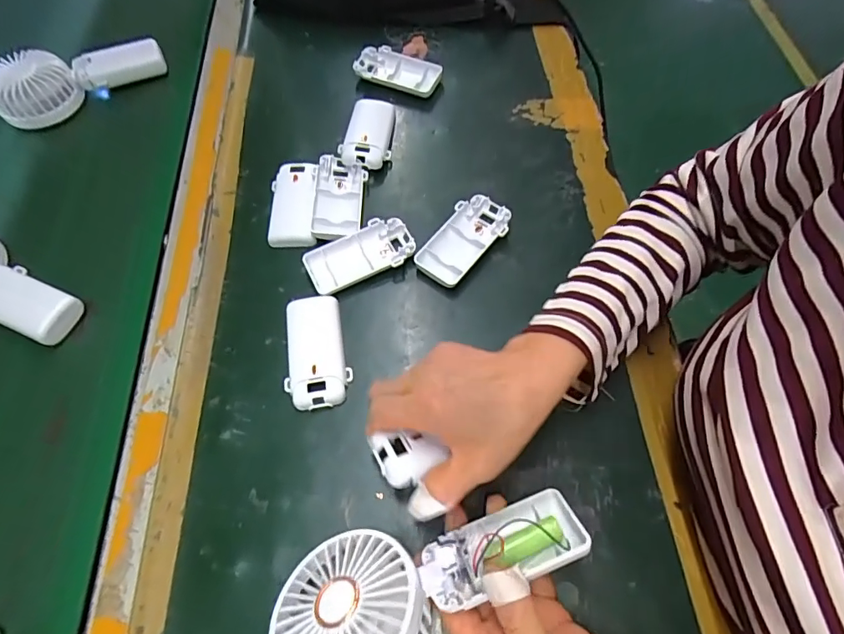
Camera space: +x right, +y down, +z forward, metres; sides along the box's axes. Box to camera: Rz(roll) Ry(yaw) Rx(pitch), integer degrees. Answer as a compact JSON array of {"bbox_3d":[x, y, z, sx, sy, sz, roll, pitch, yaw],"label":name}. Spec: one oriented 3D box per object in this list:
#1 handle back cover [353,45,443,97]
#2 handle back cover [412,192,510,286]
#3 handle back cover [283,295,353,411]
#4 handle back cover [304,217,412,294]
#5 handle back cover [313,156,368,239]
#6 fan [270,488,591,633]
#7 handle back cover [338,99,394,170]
[{"bbox_3d":[-0.026,-0.275,0.529,0.094,0.019,0.047,18,66,12],"label":"handle back cover"},{"bbox_3d":[0.039,-0.067,0.426,0.050,0.017,0.095,32,69,18],"label":"handle back cover"},{"bbox_3d":[-0.085,0.026,0.382,0.048,0.016,0.094,-9,63,-1],"label":"handle back cover"},{"bbox_3d":[-0.054,-0.054,0.422,0.094,0.016,0.049,-21,64,-7],"label":"handle back cover"},{"bbox_3d":[-0.078,-0.113,0.453,0.044,0.015,0.092,0,63,3],"label":"handle back cover"},{"bbox_3d":[0.007,0.154,0.274,0.180,0.045,0.084,-20,23,-11],"label":"fan"},{"bbox_3d":[-0.056,-0.191,0.488,0.047,0.026,0.100,0,63,4],"label":"handle back cover"}]

